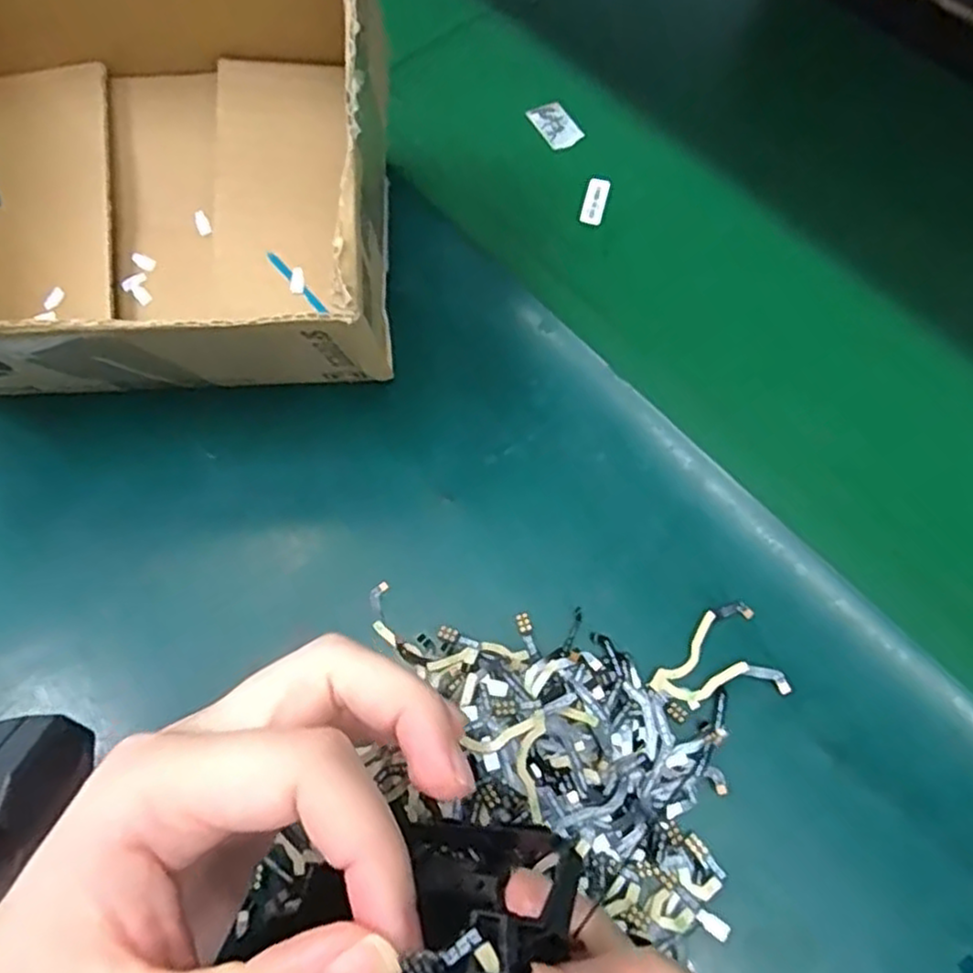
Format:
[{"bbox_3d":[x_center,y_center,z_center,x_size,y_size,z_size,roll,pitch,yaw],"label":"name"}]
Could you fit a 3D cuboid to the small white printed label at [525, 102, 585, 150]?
[{"bbox_3d":[0.039,-0.200,0.394,0.021,0.004,0.031,-30,69,-12],"label":"small white printed label"}]

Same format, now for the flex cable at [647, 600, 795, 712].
[{"bbox_3d":[0.083,0.064,0.264,0.047,0.004,0.034,-13,66,-5],"label":"flex cable"}]

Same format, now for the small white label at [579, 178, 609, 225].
[{"bbox_3d":[0.057,-0.150,0.372,0.012,0.004,0.028,12,66,6],"label":"small white label"}]

